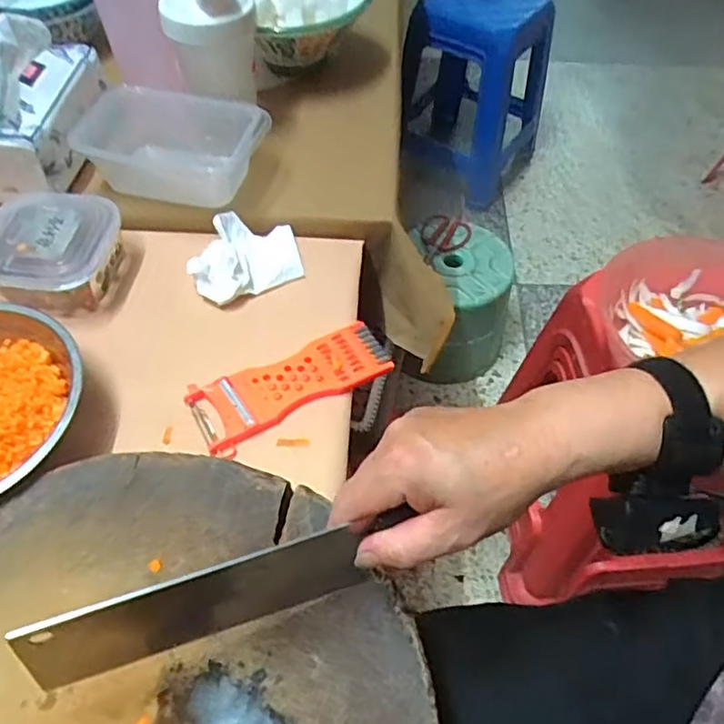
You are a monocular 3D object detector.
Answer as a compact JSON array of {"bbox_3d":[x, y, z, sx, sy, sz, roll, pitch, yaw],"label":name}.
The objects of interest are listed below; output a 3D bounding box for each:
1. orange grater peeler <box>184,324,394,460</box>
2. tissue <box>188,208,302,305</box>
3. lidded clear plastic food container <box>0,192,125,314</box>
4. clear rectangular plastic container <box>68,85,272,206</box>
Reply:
[{"bbox_3d":[-0.058,0.016,0.517,0.165,0.011,0.059,-25,60,-19],"label":"orange grater peeler"},{"bbox_3d":[-0.110,-0.104,0.584,0.101,0.033,0.083,-14,55,-11],"label":"tissue"},{"bbox_3d":[-0.283,-0.101,0.569,0.116,0.051,0.111,3,55,-1],"label":"lidded clear plastic food container"},{"bbox_3d":[-0.187,-0.207,0.627,0.166,0.088,0.091,9,54,6],"label":"clear rectangular plastic container"}]

